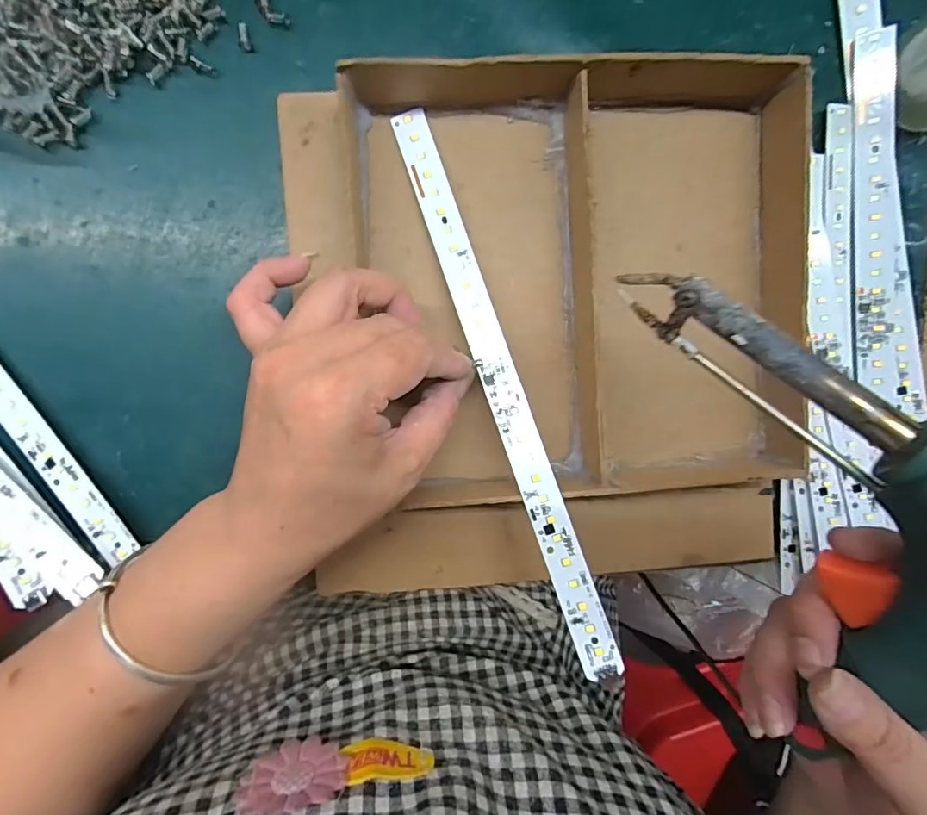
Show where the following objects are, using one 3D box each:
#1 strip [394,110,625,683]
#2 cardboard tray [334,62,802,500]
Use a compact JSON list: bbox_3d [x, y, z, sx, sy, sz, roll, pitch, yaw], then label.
[{"bbox_3d":[0.017,-0.013,0.237,0.017,0.009,0.277,-18,83,-3],"label":"strip"},{"bbox_3d":[0.060,-0.060,0.246,0.213,0.035,0.203,-5,95,-4],"label":"cardboard tray"}]

